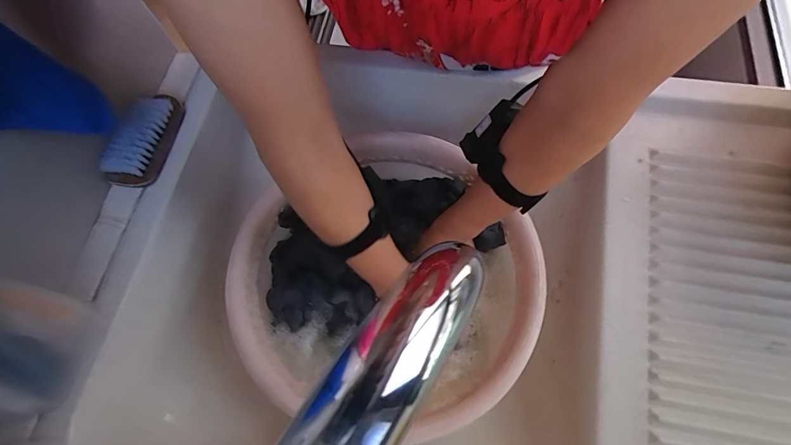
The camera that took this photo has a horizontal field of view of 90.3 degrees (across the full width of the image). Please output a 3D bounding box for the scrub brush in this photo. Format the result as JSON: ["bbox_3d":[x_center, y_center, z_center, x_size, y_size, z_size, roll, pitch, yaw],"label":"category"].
[{"bbox_3d":[-0.303,-0.099,0.472,0.052,0.034,0.115,10,70,6],"label":"scrub brush"}]

